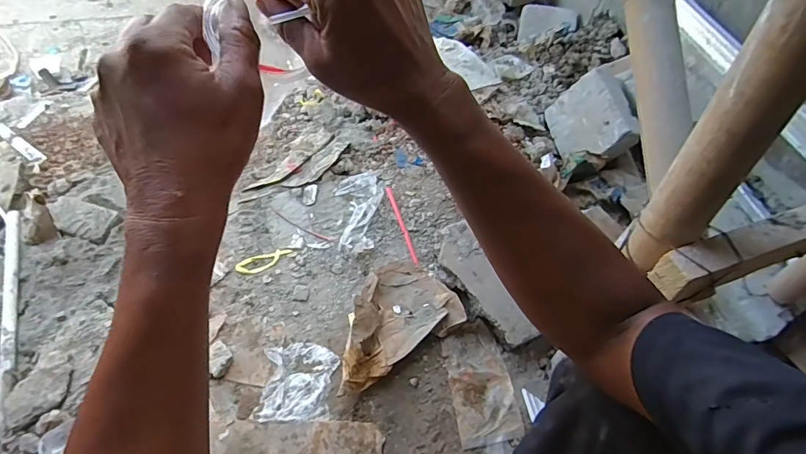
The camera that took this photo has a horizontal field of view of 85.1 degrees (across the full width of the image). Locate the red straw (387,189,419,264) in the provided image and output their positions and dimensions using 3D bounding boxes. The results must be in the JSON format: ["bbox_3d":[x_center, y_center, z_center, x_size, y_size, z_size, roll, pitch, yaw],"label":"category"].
[{"bbox_3d":[-0.002,-0.007,1.018,0.015,0.011,0.216,-14,62,-12],"label":"red straw"}]

